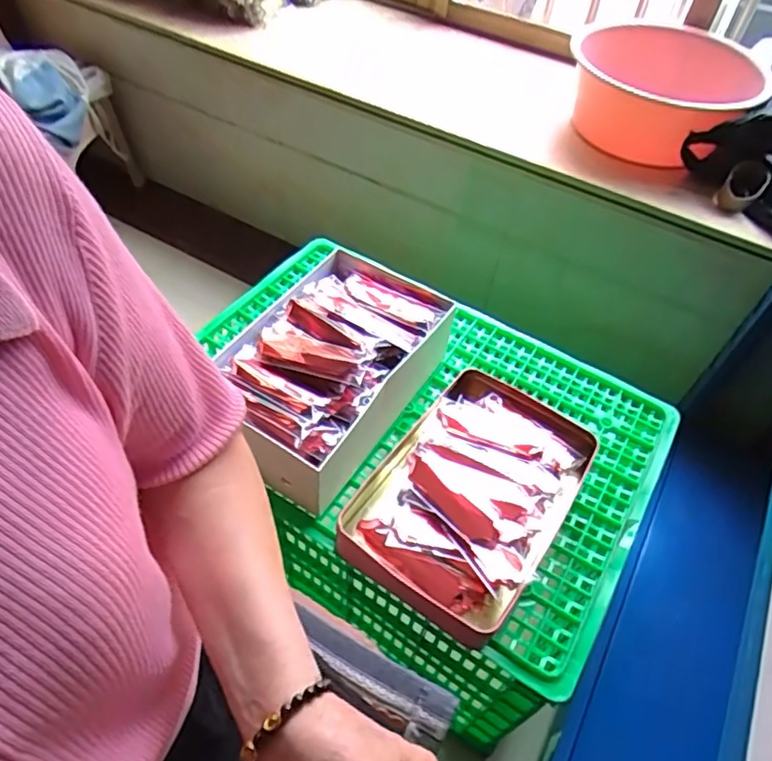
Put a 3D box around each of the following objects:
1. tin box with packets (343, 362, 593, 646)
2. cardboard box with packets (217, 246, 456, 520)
[{"bbox_3d":[0.100,0.130,0.701,0.221,0.066,0.312,30,55,18],"label":"tin box with packets"},{"bbox_3d":[-0.073,-0.027,0.773,0.228,0.106,0.316,29,55,18],"label":"cardboard box with packets"}]

